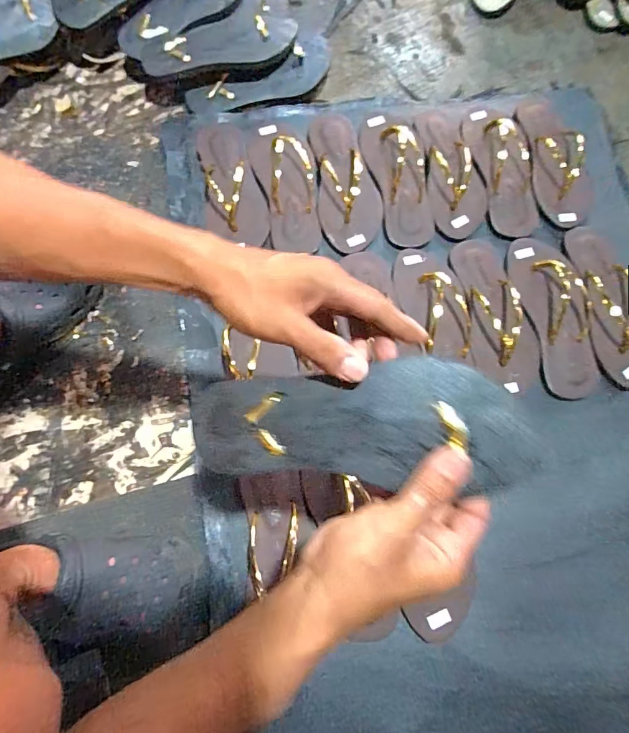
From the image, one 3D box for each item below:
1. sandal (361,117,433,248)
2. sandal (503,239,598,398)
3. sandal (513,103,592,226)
[{"bbox_3d":[0.124,-0.290,0.616,0.093,0.036,0.232,-5,75,-2],"label":"sandal"},{"bbox_3d":[0.337,-0.074,0.572,0.090,0.031,0.230,-13,75,-4],"label":"sandal"},{"bbox_3d":[0.371,-0.325,0.646,0.087,0.035,0.238,-9,75,-3],"label":"sandal"}]

